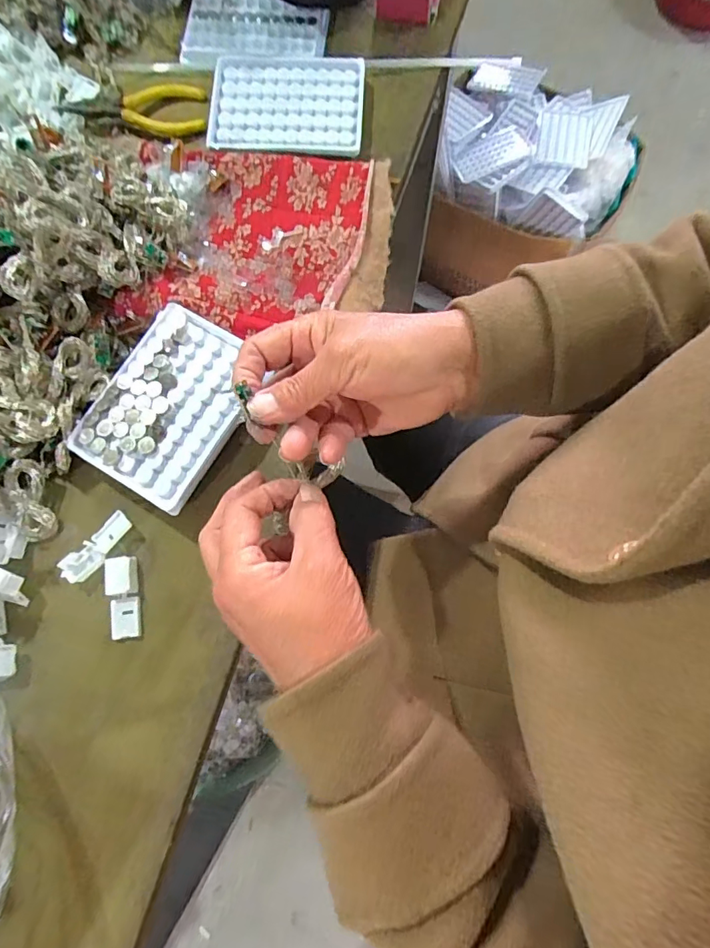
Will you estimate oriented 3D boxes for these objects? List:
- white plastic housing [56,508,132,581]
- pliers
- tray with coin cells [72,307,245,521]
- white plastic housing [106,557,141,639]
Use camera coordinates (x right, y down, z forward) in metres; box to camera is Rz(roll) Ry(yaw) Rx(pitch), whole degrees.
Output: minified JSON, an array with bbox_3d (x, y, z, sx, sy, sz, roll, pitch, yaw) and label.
[{"bbox_3d":[-0.180,0.051,0.339,0.020,0.007,0.055,41,81,9],"label":"white plastic housing"},{"bbox_3d":[-0.193,-0.326,0.426,0.122,0.013,0.055,4,77,2],"label":"pliers"},{"bbox_3d":[-0.130,-0.051,0.342,0.092,0.011,0.128,31,79,7],"label":"tray with coin cells"},{"bbox_3d":[-0.159,0.084,0.332,0.019,0.008,0.054,-8,77,-1],"label":"white plastic housing"}]

